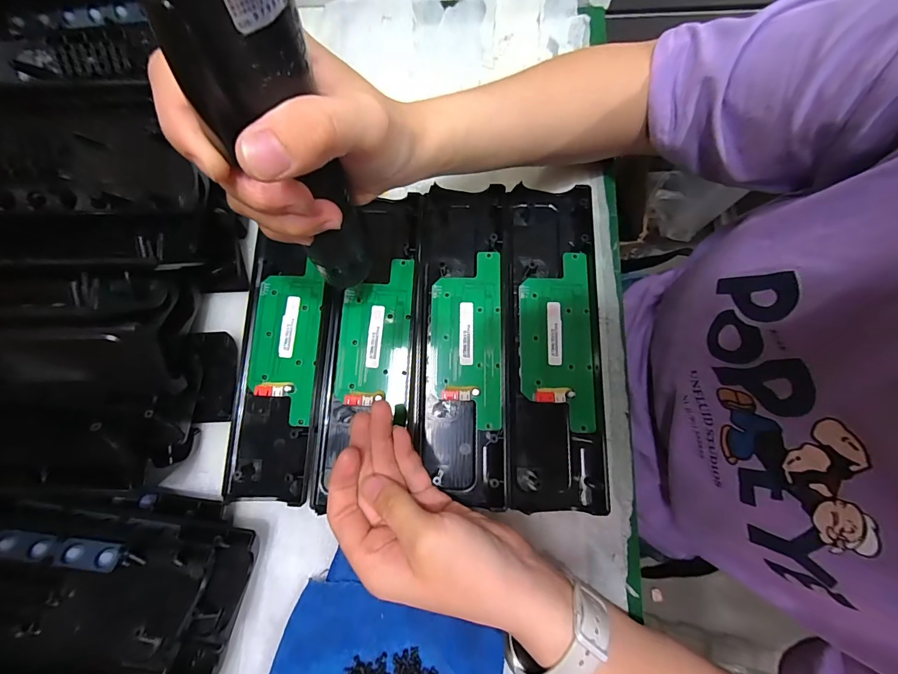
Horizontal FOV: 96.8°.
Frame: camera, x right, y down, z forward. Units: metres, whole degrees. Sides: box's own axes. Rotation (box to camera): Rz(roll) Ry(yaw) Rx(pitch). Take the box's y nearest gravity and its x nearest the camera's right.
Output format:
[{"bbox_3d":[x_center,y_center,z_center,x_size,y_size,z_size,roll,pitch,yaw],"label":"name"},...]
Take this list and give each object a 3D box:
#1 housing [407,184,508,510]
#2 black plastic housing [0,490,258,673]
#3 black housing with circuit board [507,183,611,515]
[{"bbox_3d":[0.009,-0.003,0.312,0.072,0.016,0.243,3,79,0],"label":"housing"},{"bbox_3d":[-0.270,0.154,0.264,0.271,0.062,0.093,5,79,1],"label":"black plastic housing"},{"bbox_3d":[0.084,0.000,0.301,0.075,0.016,0.243,1,79,0],"label":"black housing with circuit board"}]

